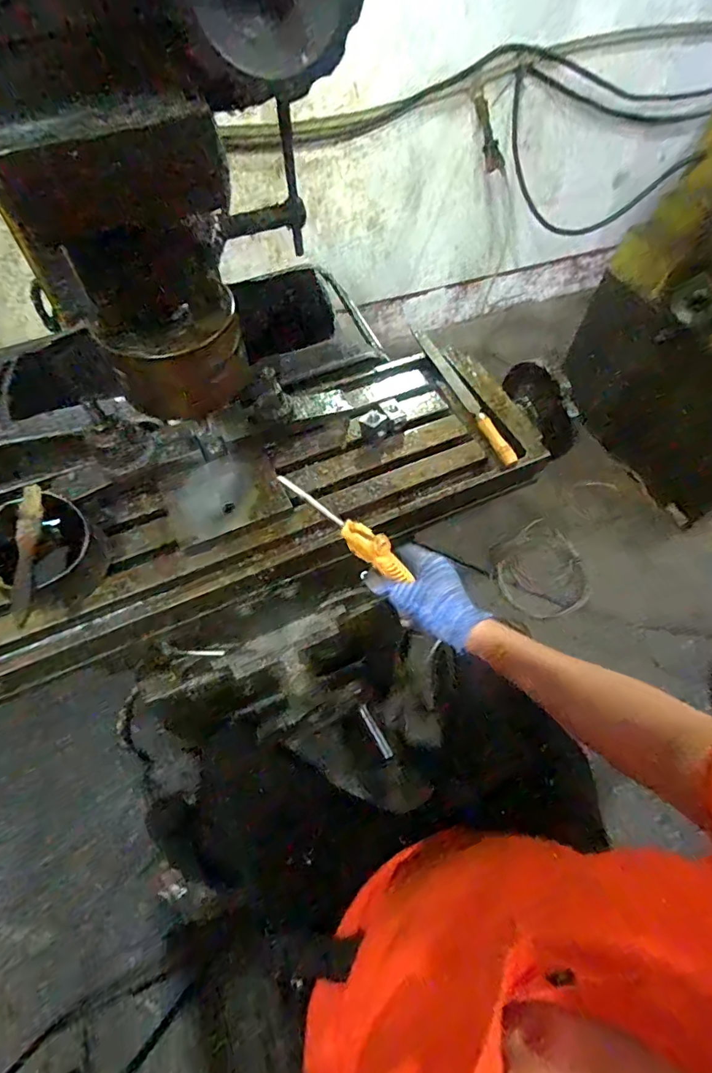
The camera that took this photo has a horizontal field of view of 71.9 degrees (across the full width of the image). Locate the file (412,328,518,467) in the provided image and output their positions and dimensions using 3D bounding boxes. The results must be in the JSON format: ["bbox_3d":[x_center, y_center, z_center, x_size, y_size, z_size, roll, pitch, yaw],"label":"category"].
[{"bbox_3d":[0.145,-0.199,0.666,0.021,0.018,0.274,-17,61,-12],"label":"file"}]

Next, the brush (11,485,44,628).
[{"bbox_3d":[-0.320,0.014,0.477,0.021,0.016,0.150,-10,59,-8],"label":"brush"}]

